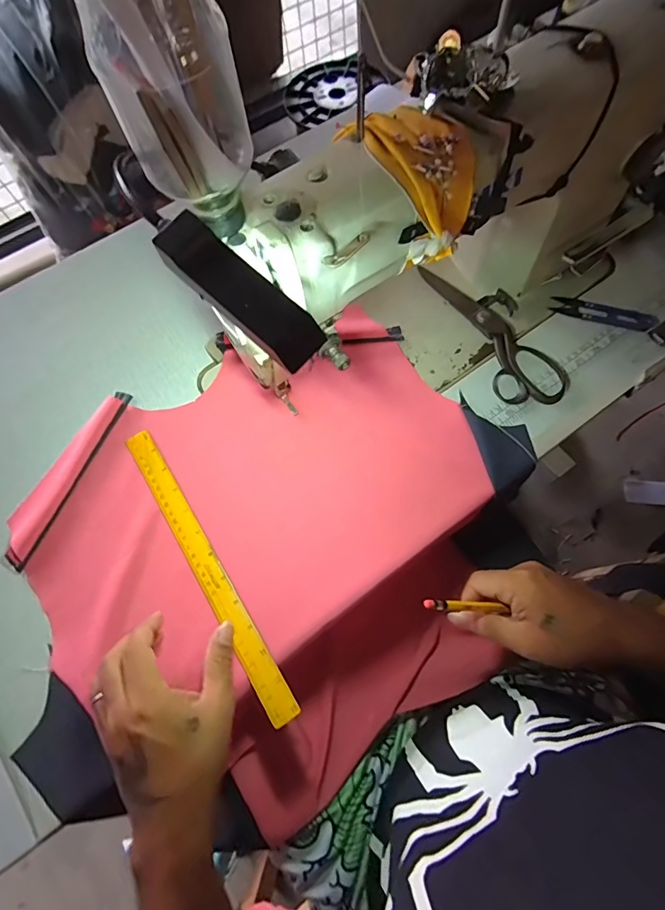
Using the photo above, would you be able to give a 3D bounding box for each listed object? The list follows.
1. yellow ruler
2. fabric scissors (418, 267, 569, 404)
[{"bbox_3d":[-0.120,0.100,0.409,0.025,0.004,0.303,-30,70,-16],"label":"yellow ruler"},{"bbox_3d":[0.177,-0.141,0.478,0.072,0.017,0.203,-24,70,-7],"label":"fabric scissors"}]

